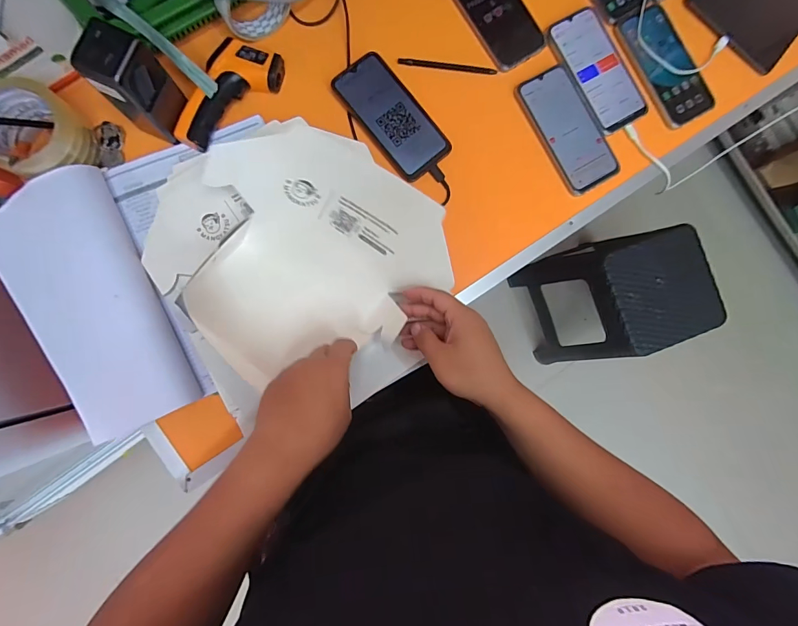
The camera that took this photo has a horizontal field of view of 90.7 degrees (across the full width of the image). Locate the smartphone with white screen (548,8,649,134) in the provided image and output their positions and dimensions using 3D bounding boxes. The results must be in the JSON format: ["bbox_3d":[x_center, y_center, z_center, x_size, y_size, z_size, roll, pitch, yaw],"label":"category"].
[{"bbox_3d":[0.279,-0.338,0.548,0.082,0.006,0.168,-29,91,-7],"label":"smartphone with white screen"}]

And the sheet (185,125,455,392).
[{"bbox_3d":[-0.088,-0.064,0.428,0.266,0.104,0.215,-16,88,-9],"label":"sheet"}]

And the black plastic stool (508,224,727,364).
[{"bbox_3d":[0.618,-0.050,1.184,0.304,0.434,0.321,-21,89,-7],"label":"black plastic stool"}]

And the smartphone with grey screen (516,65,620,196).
[{"bbox_3d":[0.232,-0.251,0.536,0.083,0.006,0.168,-31,91,-7],"label":"smartphone with grey screen"}]

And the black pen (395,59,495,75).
[{"bbox_3d":[0.065,-0.332,0.531,0.132,0.009,0.012,2,86,-8],"label":"black pen"}]

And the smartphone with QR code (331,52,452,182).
[{"bbox_3d":[-0.010,-0.255,0.513,0.076,0.009,0.163,-40,92,-9],"label":"smartphone with QR code"}]

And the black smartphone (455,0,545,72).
[{"bbox_3d":[0.125,-0.419,0.538,0.087,0.011,0.170,-32,91,-7],"label":"black smartphone"}]

